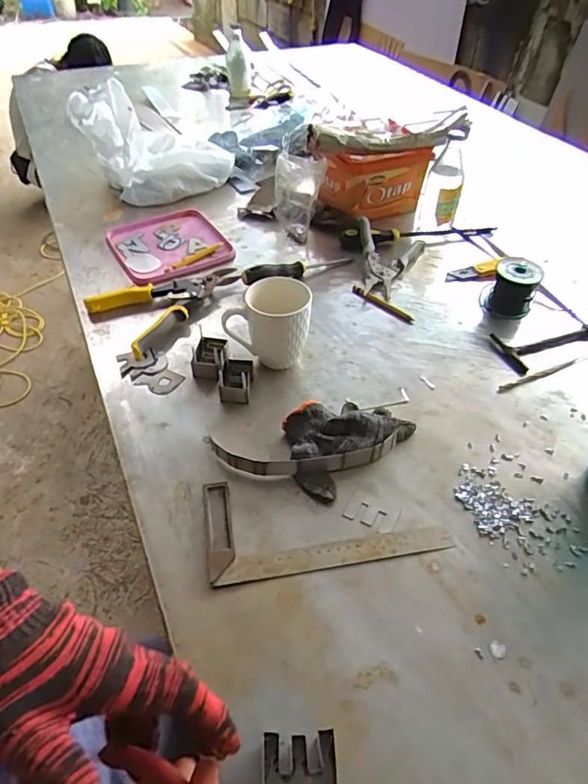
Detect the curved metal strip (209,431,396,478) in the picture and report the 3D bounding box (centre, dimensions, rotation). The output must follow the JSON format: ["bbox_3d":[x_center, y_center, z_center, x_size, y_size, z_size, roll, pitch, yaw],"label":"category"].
[{"bbox_3d":[0.014,0.071,0.582,0.217,0.024,0.045,-1,47,-4],"label":"curved metal strip"}]

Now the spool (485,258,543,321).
[{"bbox_3d":[0.342,-0.164,0.785,0.064,0.072,0.064,9,47,6],"label":"spool"}]

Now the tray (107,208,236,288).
[{"bbox_3d":[-0.224,-0.265,0.903,0.184,0.015,0.235,-22,51,-21],"label":"tray"}]

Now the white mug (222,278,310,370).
[{"bbox_3d":[-0.032,-0.090,0.679,0.110,0.110,0.081,9,47,6],"label":"white mug"}]

